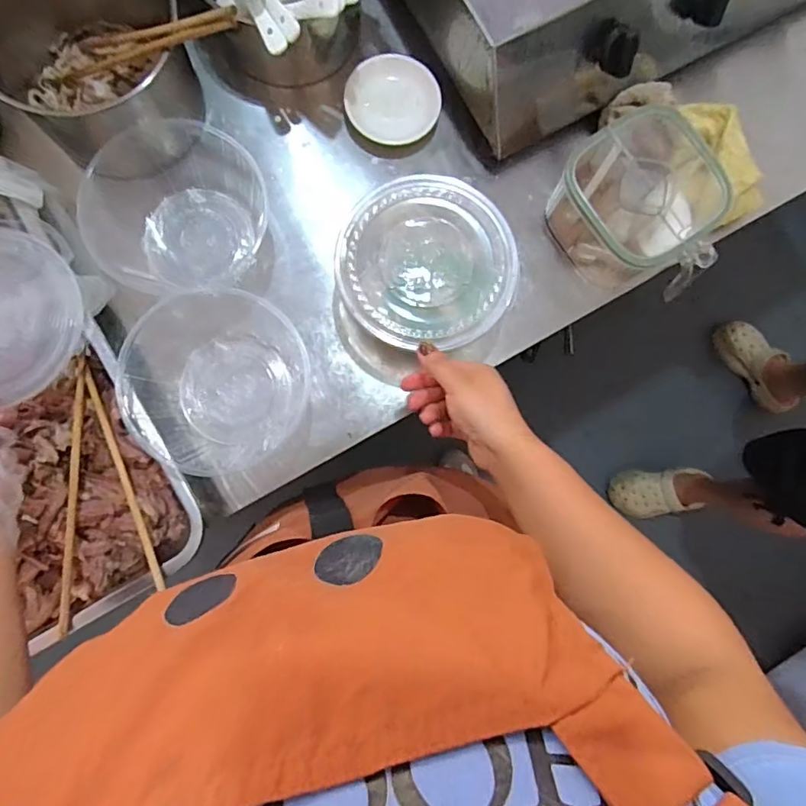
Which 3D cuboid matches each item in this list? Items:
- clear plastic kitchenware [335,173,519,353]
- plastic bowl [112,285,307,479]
[{"bbox_3d":[0.022,-0.129,0.485,0.154,0.015,0.152,1,85,-4],"label":"clear plastic kitchenware"},{"bbox_3d":[-0.174,-0.030,0.505,0.155,0.067,0.181,-25,87,-6],"label":"plastic bowl"}]

